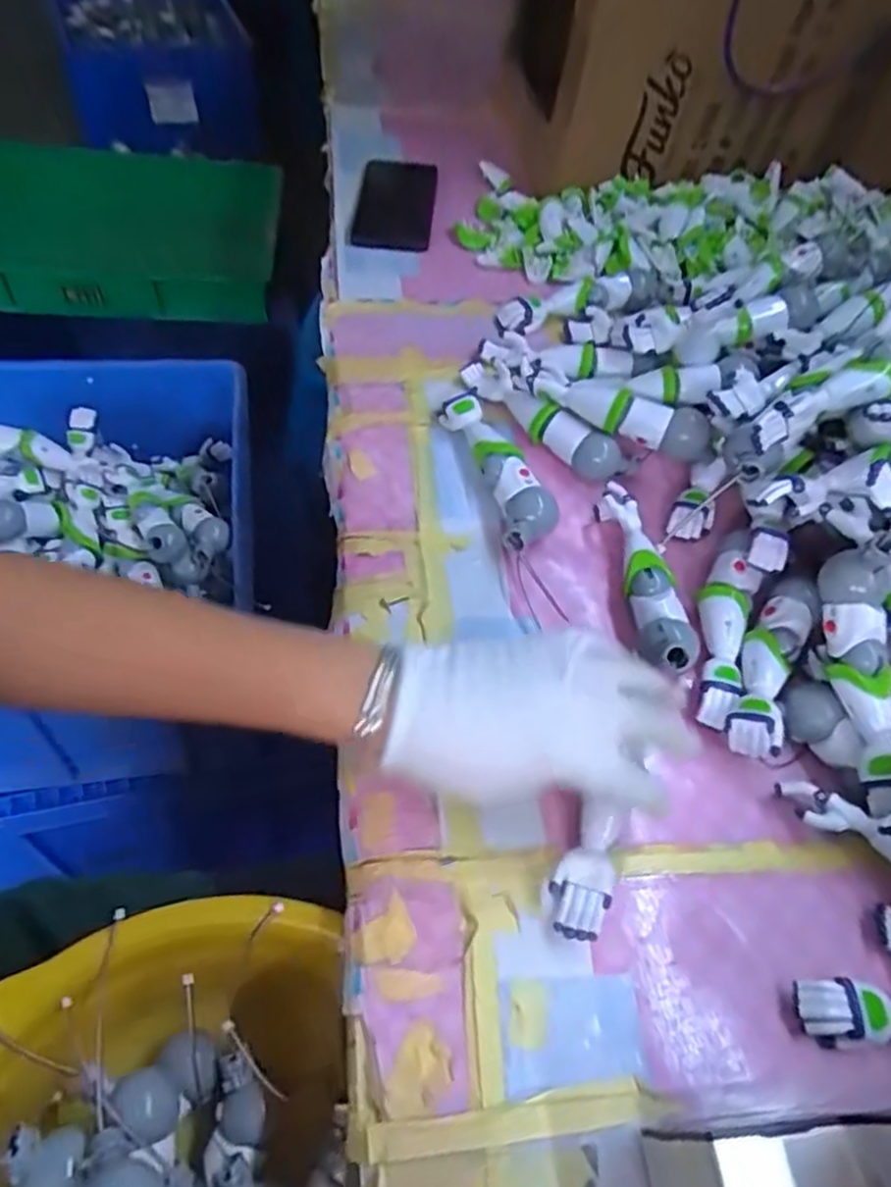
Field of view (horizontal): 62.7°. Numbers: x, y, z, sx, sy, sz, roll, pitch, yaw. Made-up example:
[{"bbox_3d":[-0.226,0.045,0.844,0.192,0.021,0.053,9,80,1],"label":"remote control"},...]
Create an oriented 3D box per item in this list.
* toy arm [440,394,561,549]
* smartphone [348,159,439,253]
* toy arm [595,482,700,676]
[{"bbox_3d":[0.041,-0.092,0.526,0.046,0.028,0.139,-13,58,-16],"label":"toy arm"},{"bbox_3d":[-0.051,-0.402,0.750,0.078,0.014,0.160,3,59,-2],"label":"smartphone"},{"bbox_3d":[0.134,-0.011,0.477,0.037,0.035,0.153,1,55,-8],"label":"toy arm"}]

